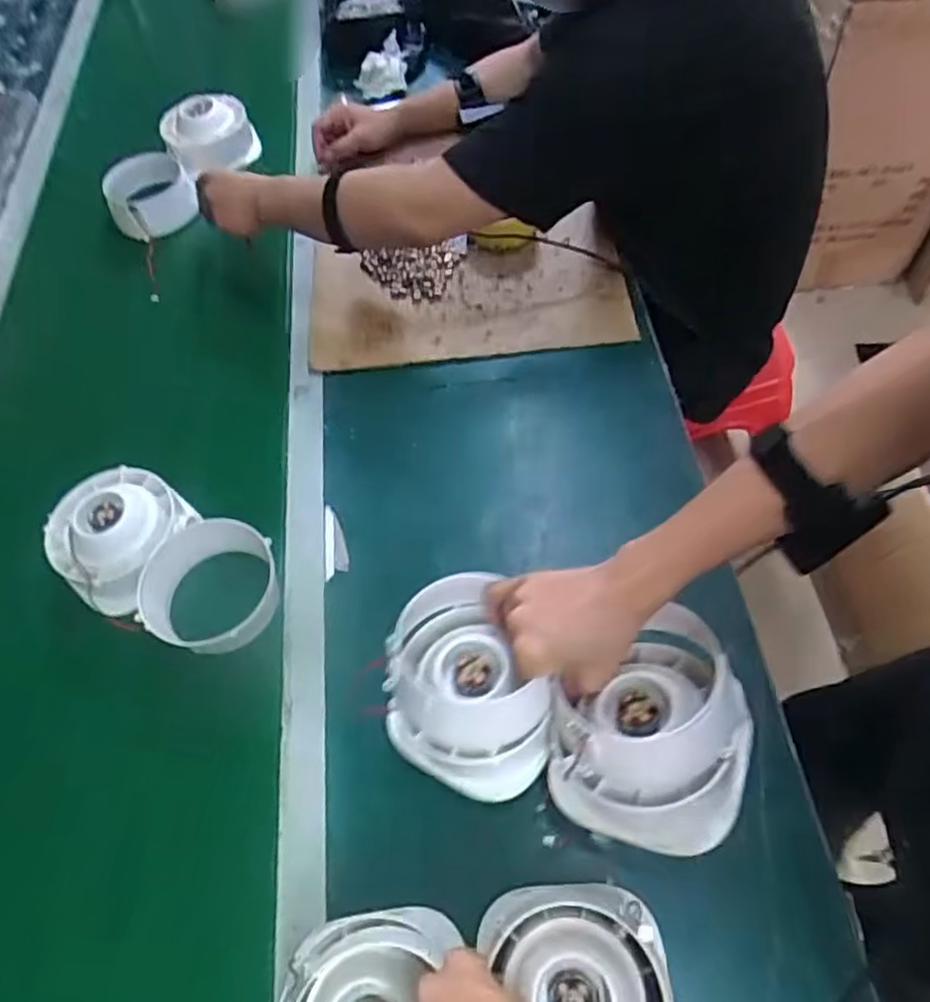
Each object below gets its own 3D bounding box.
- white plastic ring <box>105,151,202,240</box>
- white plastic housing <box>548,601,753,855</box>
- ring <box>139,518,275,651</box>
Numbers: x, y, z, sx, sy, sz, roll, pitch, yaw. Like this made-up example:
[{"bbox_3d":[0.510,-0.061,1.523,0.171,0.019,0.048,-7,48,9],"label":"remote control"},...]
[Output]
[{"bbox_3d":[-0.447,-0.437,1.006,0.120,0.050,0.137,-17,60,-5],"label":"white plastic ring"},{"bbox_3d":[0.135,0.158,0.504,0.134,0.079,0.154,22,65,15],"label":"white plastic housing"},{"bbox_3d":[-0.243,0.078,0.683,0.108,0.052,0.133,11,63,10],"label":"ring"}]

